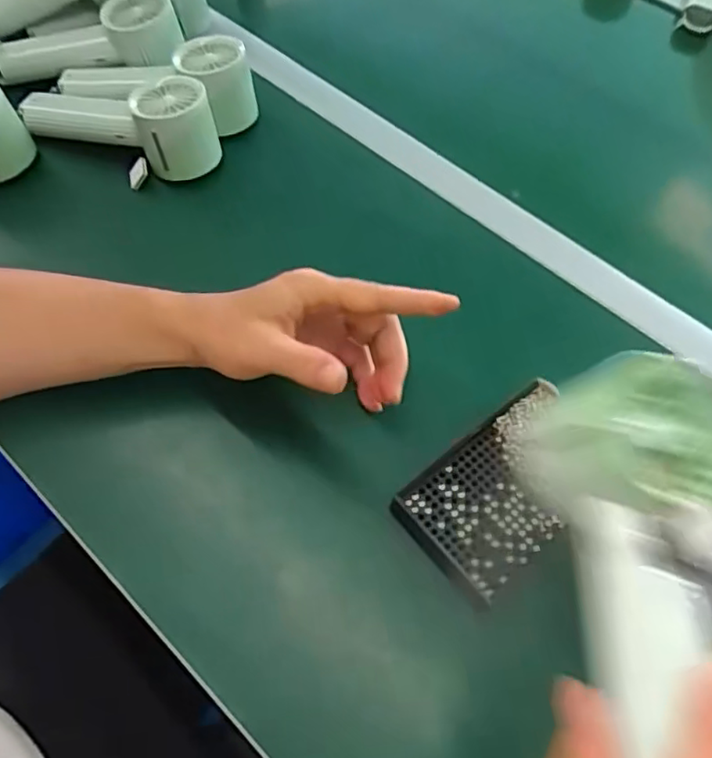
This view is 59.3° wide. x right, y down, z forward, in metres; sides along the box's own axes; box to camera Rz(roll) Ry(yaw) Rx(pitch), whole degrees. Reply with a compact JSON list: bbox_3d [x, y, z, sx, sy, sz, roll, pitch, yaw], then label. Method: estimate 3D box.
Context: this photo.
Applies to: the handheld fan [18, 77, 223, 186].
[{"bbox_3d":[-0.199,-0.227,0.531,0.179,0.053,0.063,19,61,8],"label":"handheld fan"}]

